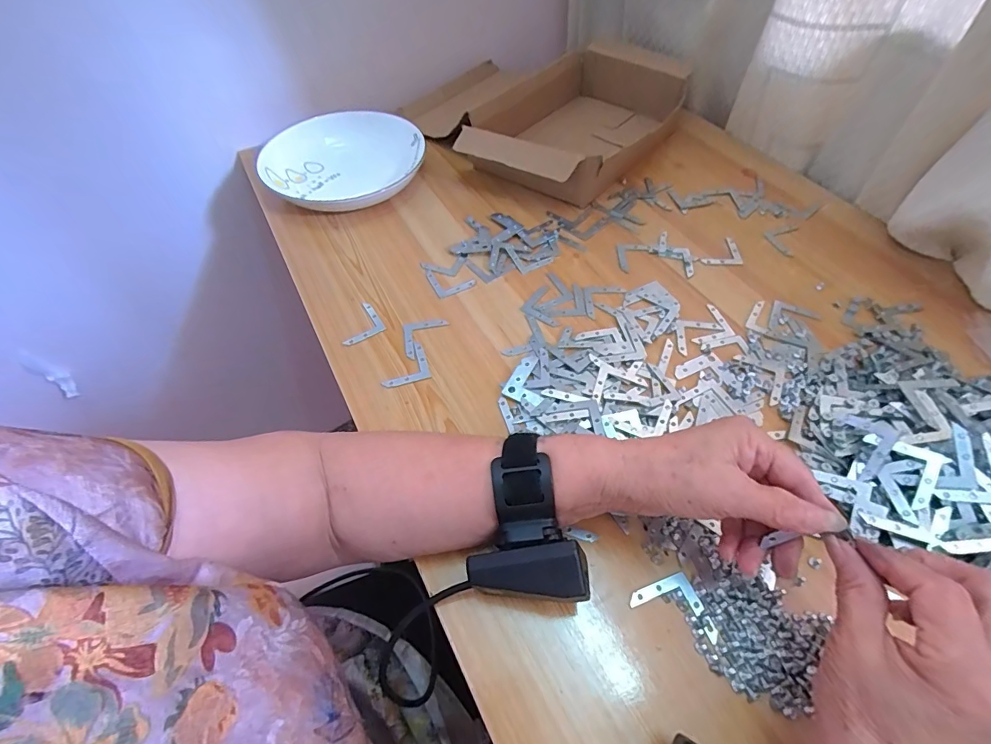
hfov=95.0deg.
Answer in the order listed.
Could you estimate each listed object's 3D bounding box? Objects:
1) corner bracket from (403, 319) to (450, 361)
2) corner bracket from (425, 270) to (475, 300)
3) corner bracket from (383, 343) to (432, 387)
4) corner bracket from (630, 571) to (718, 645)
[{"bbox_3d":[-0.064,-0.033,0.424,0.043,0.004,0.042,-10,55,-6],"label":"corner bracket"},{"bbox_3d":[-0.045,-0.095,0.473,0.043,0.006,0.042,-21,57,-14],"label":"corner bracket"},{"bbox_3d":[-0.082,-0.006,0.406,0.042,0.004,0.040,-15,56,-10],"label":"corner bracket"},{"bbox_3d":[0.112,0.152,0.286,0.041,0.004,0.041,-16,56,-11],"label":"corner bracket"}]

